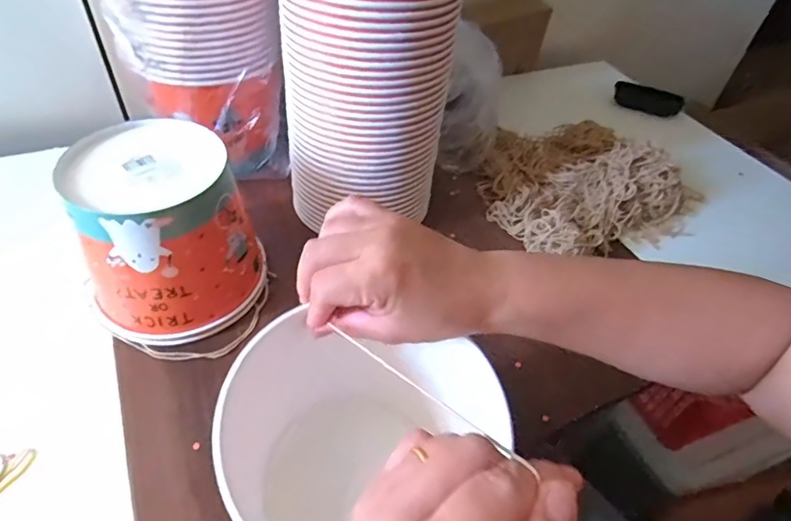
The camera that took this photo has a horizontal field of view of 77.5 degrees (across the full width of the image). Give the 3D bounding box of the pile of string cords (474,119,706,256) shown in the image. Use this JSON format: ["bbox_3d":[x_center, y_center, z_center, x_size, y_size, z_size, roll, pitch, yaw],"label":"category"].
[{"bbox_3d":[0.251,-0.118,0.652,0.298,0.060,0.248,-17,51,-21],"label":"pile of string cords"}]

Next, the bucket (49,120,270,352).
[{"bbox_3d":[-0.204,-0.028,0.452,0.145,0.141,0.146,-19,52,-22],"label":"bucket"}]

